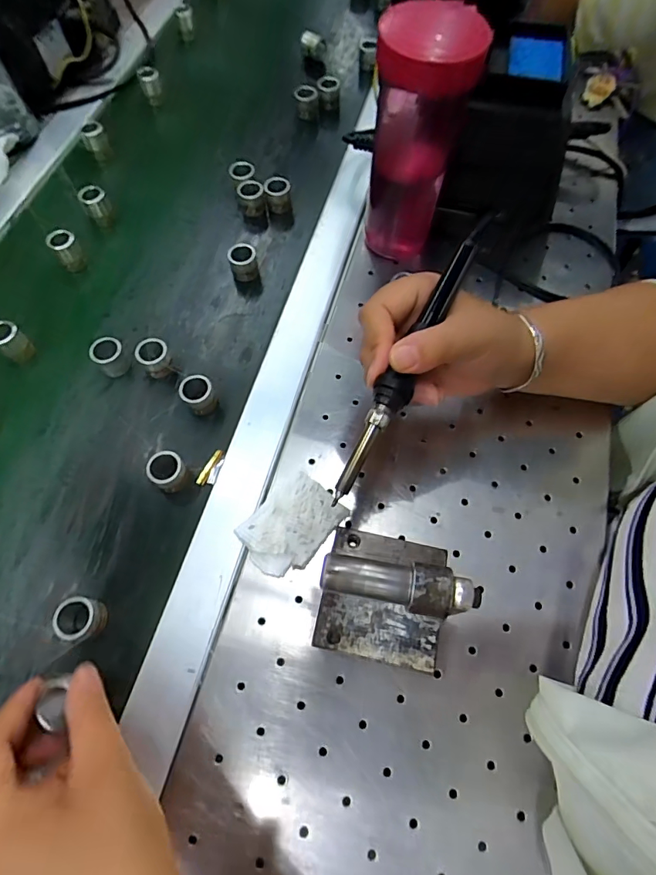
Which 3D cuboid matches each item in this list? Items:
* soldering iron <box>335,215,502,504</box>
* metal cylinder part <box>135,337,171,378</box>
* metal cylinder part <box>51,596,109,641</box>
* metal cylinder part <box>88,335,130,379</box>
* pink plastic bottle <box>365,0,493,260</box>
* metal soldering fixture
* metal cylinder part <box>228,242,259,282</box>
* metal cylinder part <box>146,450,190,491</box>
[{"bbox_3d":[0.051,-0.053,0.266,0.017,0.017,0.197,26,76,12],"label":"soldering iron"},{"bbox_3d":[-0.144,-0.067,0.385,0.024,0.023,0.023,0,65,0],"label":"metal cylinder part"},{"bbox_3d":[-0.160,0.118,0.302,0.027,0.023,0.025,0,65,0],"label":"metal cylinder part"},{"bbox_3d":[-0.181,-0.066,0.387,0.024,0.024,0.027,-39,71,-16],"label":"metal cylinder part"},{"bbox_3d":[0.073,-0.234,0.382,0.065,0.179,0.086,7,65,4],"label":"pink plastic bottle"},{"bbox_3d":[0.036,0.088,0.270,0.075,0.103,0.076,11,66,5],"label":"metal soldering fixture"},{"bbox_3d":[-0.078,-0.161,0.428,0.024,0.028,0.023,-11,65,-5],"label":"metal cylinder part"},{"bbox_3d":[-0.118,0.025,0.343,0.025,0.025,0.023,0,65,0],"label":"metal cylinder part"}]

